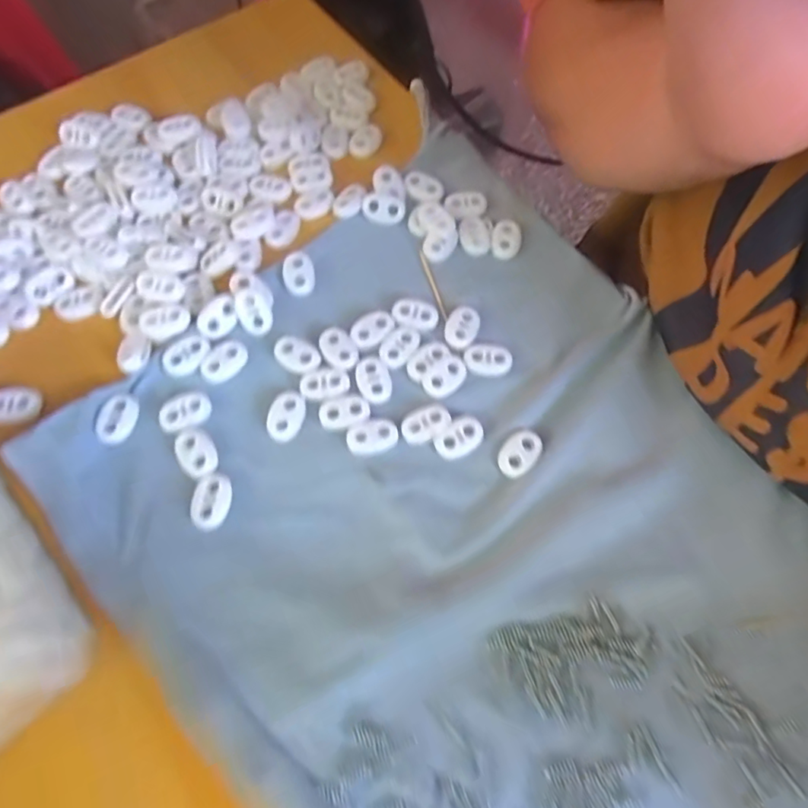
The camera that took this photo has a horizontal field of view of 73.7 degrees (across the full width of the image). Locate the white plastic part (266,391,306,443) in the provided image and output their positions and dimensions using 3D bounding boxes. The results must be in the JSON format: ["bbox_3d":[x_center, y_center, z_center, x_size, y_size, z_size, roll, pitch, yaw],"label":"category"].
[{"bbox_3d":[-0.052,0.005,0.238,0.015,0.004,0.023,13,67,3],"label":"white plastic part"}]

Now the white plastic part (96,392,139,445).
[{"bbox_3d":[-0.125,0.005,0.234,0.013,0.004,0.023,14,67,3],"label":"white plastic part"}]

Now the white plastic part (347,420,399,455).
[{"bbox_3d":[-0.014,0.014,0.234,0.022,0.004,0.014,-12,68,-8],"label":"white plastic part"}]

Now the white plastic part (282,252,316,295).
[{"bbox_3d":[-0.052,-0.065,0.266,0.015,0.004,0.023,-6,67,-5],"label":"white plastic part"}]

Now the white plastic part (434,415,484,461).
[{"bbox_3d":[0.024,0.015,0.236,0.022,0.004,0.014,-34,73,-15],"label":"white plastic part"}]

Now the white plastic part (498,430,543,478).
[{"bbox_3d":[0.050,0.021,0.233,0.022,0.004,0.014,-42,75,-18],"label":"white plastic part"}]

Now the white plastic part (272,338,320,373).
[{"bbox_3d":[-0.051,-0.023,0.249,0.023,0.004,0.014,25,68,8],"label":"white plastic part"}]

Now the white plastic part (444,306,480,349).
[{"bbox_3d":[0.028,-0.037,0.255,0.016,0.004,0.022,14,67,4],"label":"white plastic part"}]

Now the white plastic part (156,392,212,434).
[{"bbox_3d":[-0.097,0.003,0.237,0.023,0.004,0.016,-24,70,-12],"label":"white plastic part"}]

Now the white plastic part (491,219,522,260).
[{"bbox_3d":[0.052,-0.085,0.276,0.015,0.005,0.021,16,67,4],"label":"white plastic part"}]

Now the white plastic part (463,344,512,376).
[{"bbox_3d":[0.039,-0.021,0.250,0.022,0.004,0.014,3,67,-1],"label":"white plastic part"}]

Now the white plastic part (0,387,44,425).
[{"bbox_3d":[-0.173,0.000,0.239,0.024,0.004,0.016,-9,68,-6],"label":"white plastic part"}]

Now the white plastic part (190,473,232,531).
[{"bbox_3d":[-0.080,0.040,0.223,0.015,0.004,0.023,17,67,5],"label":"white plastic part"}]

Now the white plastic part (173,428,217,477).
[{"bbox_3d":[-0.089,0.021,0.230,0.016,0.004,0.022,-29,71,-14],"label":"white plastic part"}]

